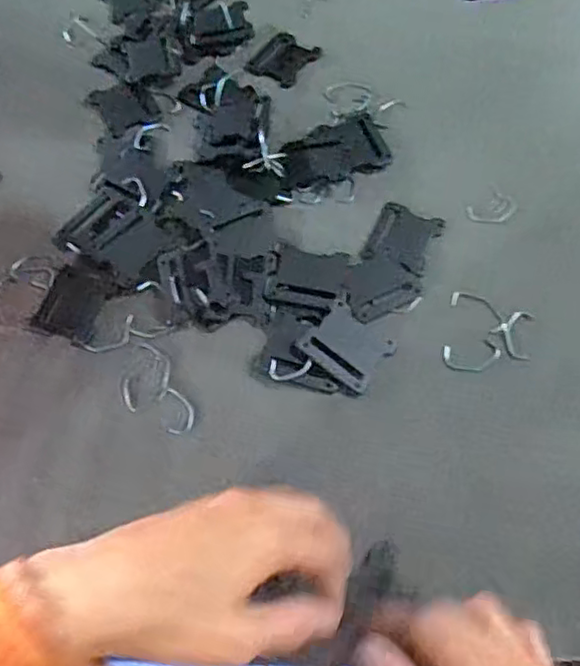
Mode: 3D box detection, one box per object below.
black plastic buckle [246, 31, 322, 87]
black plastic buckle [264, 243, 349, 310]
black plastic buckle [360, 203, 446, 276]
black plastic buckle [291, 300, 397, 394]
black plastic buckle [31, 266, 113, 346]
[{"bbox_3d":[-0.005,-0.221,0.526,0.044,0.004,0.057,28,65,16],"label":"black plastic buckle"},{"bbox_3d":[0.011,-0.037,0.419,0.050,0.004,0.043,9,62,6],"label":"black plastic buckle"},{"bbox_3d":[0.078,-0.065,0.442,0.043,0.004,0.052,21,63,13],"label":"black plastic buckle"},{"bbox_3d":[0.035,0.006,0.397,0.050,0.004,0.048,32,66,17],"label":"black plastic buckle"},{"bbox_3d":[-0.139,-0.019,0.419,0.041,0.005,0.048,16,62,10],"label":"black plastic buckle"}]

